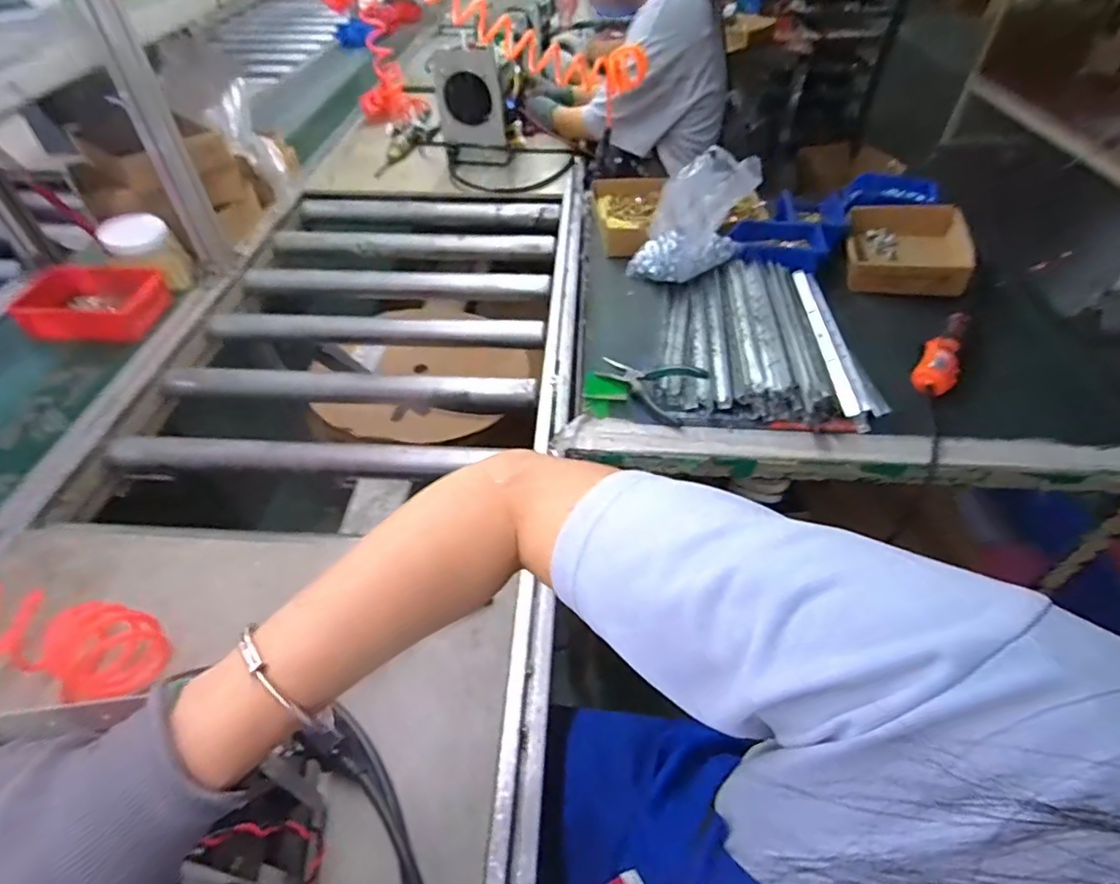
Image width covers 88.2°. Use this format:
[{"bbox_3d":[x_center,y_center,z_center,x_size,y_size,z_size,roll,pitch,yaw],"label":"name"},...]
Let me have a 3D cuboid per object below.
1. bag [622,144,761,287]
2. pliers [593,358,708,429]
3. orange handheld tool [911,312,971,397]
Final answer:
[{"bbox_3d":[0.221,-0.375,0.955,0.160,0.184,0.135,-33,55,-28],"label":"bag"},{"bbox_3d":[0.128,-0.091,0.799,0.083,0.036,0.148,-33,55,-28],"label":"pliers"},{"bbox_3d":[0.561,-0.141,0.840,0.052,0.042,0.206,24,51,21],"label":"orange handheld tool"}]

